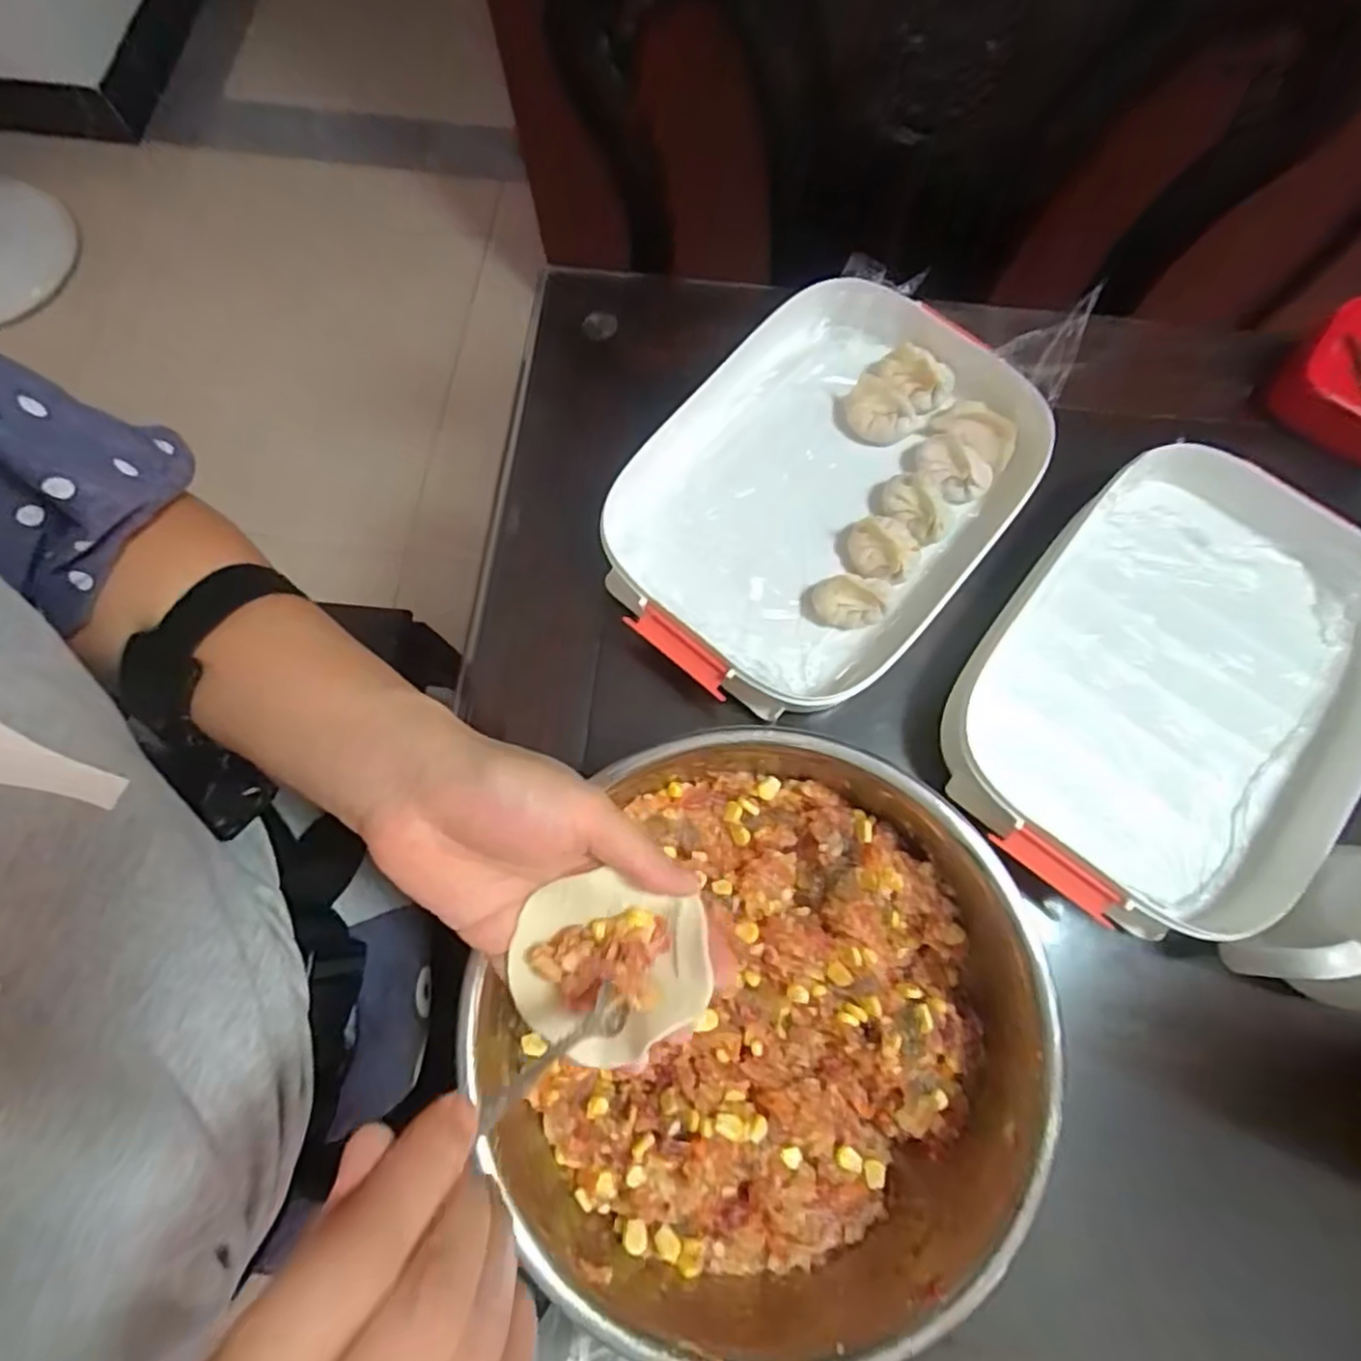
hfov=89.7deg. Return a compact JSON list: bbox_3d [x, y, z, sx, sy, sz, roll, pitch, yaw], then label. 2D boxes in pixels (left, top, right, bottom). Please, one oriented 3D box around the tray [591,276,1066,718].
[{"bbox_3d":[0.093,-0.126,0.466,0.217,0.047,0.299,37,78,9],"label":"tray"}]

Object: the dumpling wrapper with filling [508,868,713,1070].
[{"bbox_3d":[-0.029,0.113,0.267,0.076,0.025,0.067,19,76,5],"label":"dumpling wrapper with filling"}]

